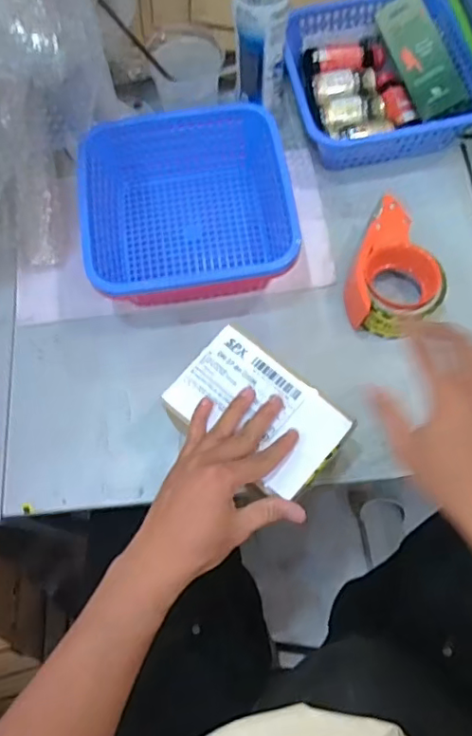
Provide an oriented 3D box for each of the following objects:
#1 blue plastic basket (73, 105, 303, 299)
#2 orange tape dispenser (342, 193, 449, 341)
[{"bbox_3d":[-0.055,-0.179,0.648,0.219,0.098,0.214,-10,68,-2],"label":"blue plastic basket"},{"bbox_3d":[0.178,-0.103,0.624,0.102,0.061,0.139,20,70,9],"label":"orange tape dispenser"}]

